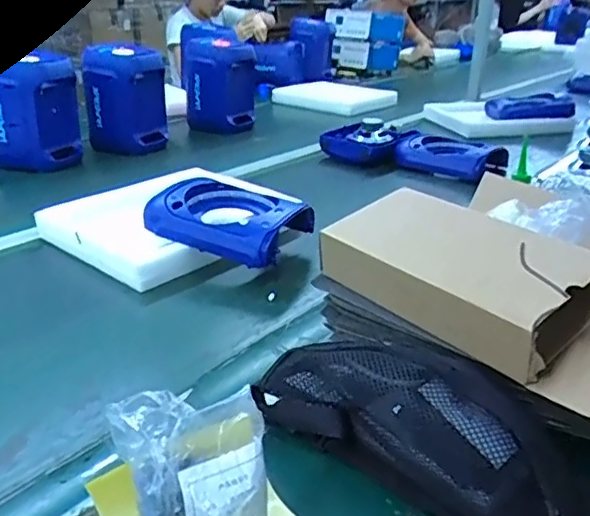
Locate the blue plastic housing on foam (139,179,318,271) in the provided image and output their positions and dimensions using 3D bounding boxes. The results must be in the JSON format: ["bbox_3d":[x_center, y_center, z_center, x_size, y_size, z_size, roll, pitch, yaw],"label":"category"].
[{"bbox_3d":[-0.107,-0.067,0.924,0.222,0.079,0.161,12,28,26],"label":"blue plastic housing on foam"}]

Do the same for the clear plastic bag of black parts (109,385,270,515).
[{"bbox_3d":[-0.065,0.163,0.409,0.096,0.134,0.063,-8,26,-14],"label":"clear plastic bag of black parts"}]

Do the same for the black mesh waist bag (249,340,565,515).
[{"bbox_3d":[0.108,0.145,0.478,0.330,0.101,0.076,21,33,38],"label":"black mesh waist bag"}]

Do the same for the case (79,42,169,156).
[{"bbox_3d":[-0.380,-0.354,1.347,0.179,0.228,0.112,-9,27,-16],"label":"case"}]

